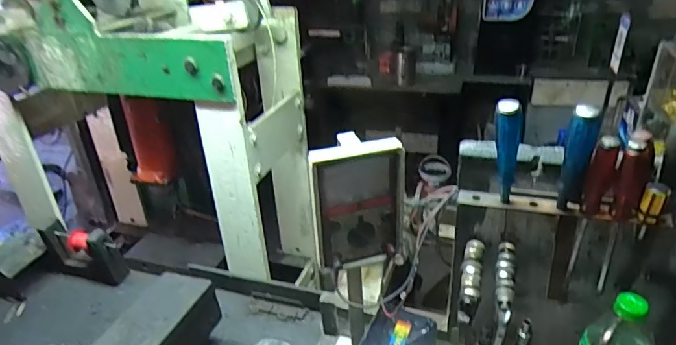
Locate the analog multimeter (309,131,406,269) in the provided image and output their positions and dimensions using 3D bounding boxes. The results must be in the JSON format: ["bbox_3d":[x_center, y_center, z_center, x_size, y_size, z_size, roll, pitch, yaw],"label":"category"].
[{"bbox_3d":[0.022,0.047,0.629,0.128,0.186,0.046,-11,26,-15],"label":"analog multimeter"}]

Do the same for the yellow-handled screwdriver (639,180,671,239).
[{"bbox_3d":[0.349,0.045,0.516,0.022,0.077,0.020,16,34,30],"label":"yellow-handled screwdriver"}]

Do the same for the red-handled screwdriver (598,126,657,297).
[{"bbox_3d":[0.333,0.056,0.541,0.029,0.218,0.040,18,35,33],"label":"red-handled screwdriver"}]

